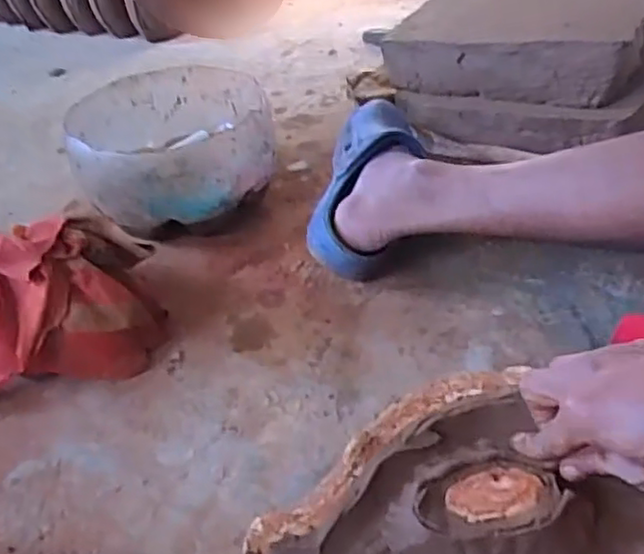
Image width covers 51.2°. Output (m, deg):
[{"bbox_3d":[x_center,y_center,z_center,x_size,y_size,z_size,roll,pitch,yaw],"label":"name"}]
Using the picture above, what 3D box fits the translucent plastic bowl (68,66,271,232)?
[{"bbox_3d":[-0.176,-0.152,0.827,0.224,0.127,0.237,-4,39,4],"label":"translucent plastic bowl"}]

